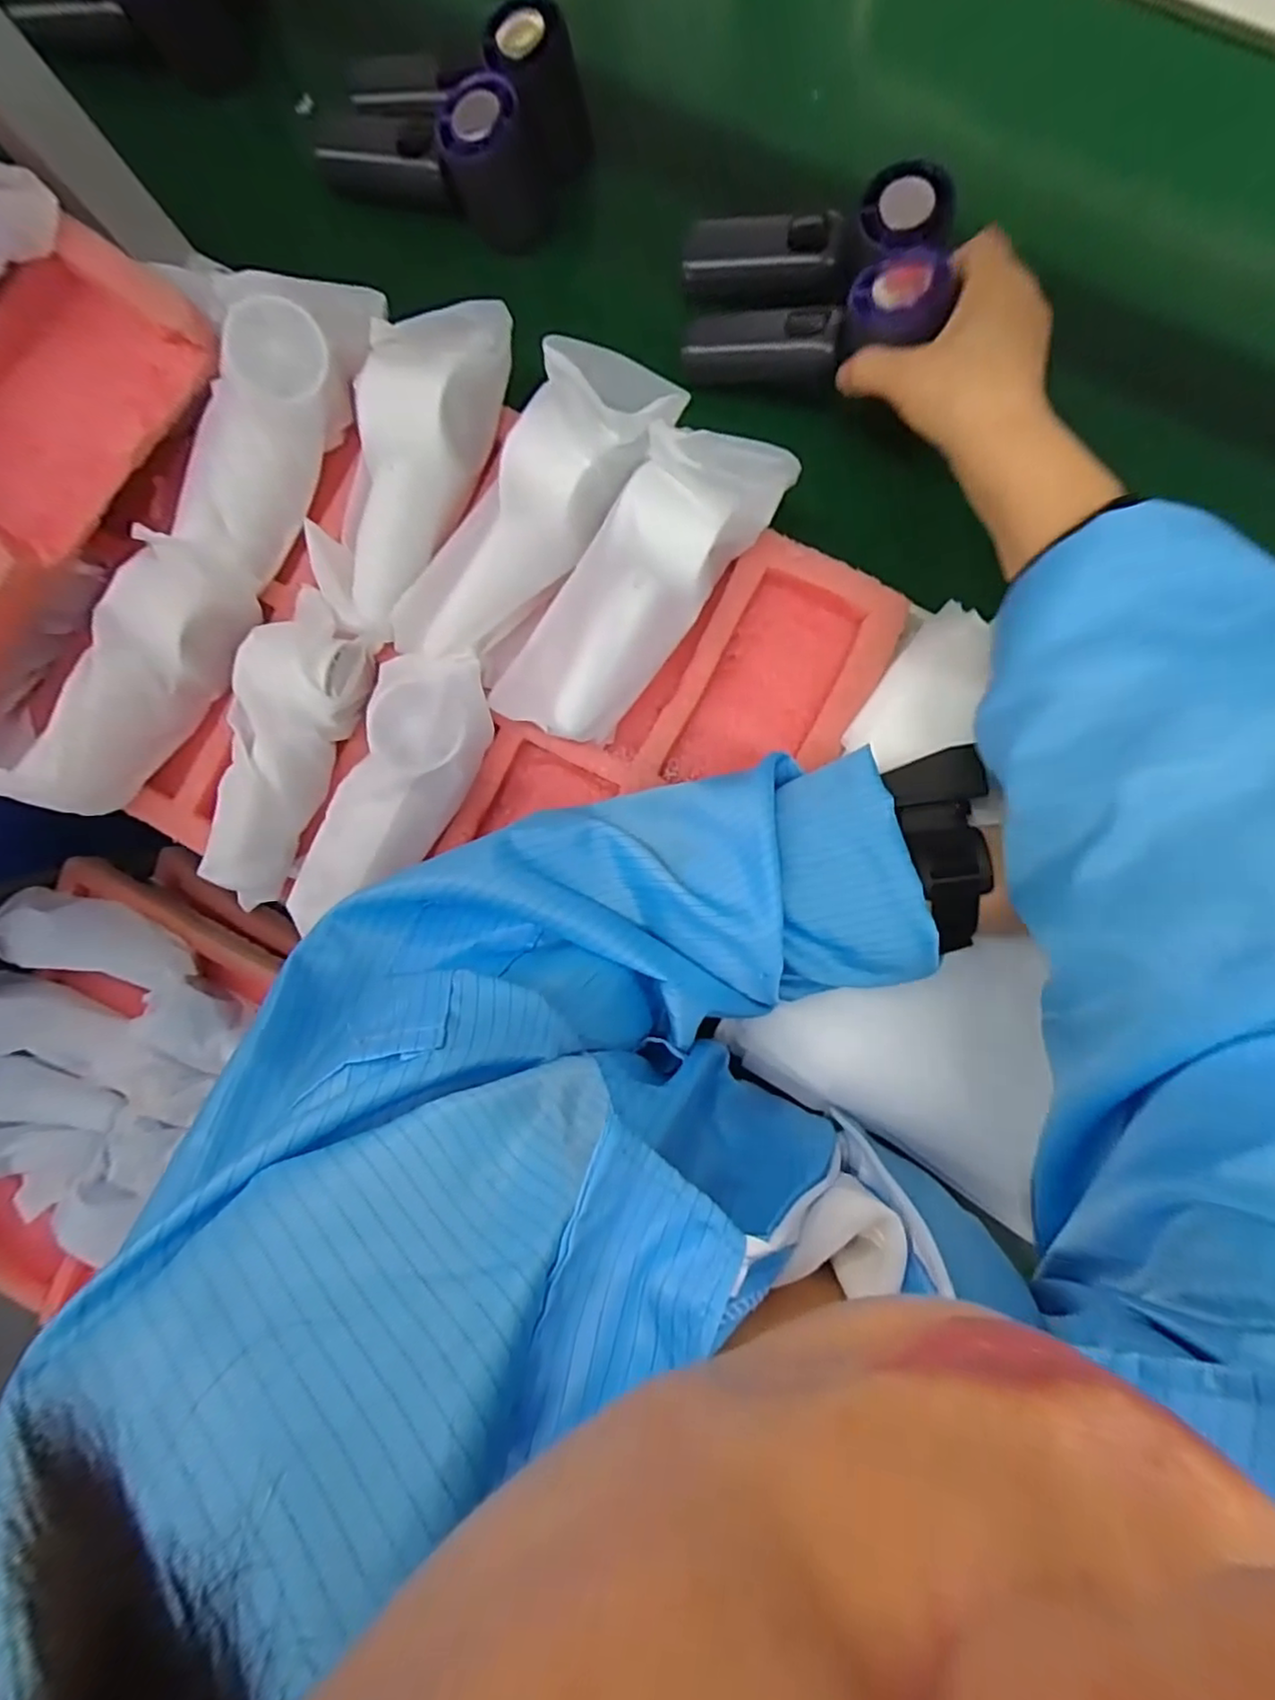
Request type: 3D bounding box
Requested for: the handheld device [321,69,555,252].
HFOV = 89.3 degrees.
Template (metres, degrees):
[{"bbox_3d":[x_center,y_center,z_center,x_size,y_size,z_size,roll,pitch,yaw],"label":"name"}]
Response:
[{"bbox_3d":[-0.133,-0.438,0.411,0.145,0.072,0.041,18,89,5],"label":"handheld device"}]

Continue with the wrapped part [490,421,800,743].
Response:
[{"bbox_3d":[0.003,-0.143,0.357,0.076,0.047,0.195,33,90,5],"label":"wrapped part"}]

